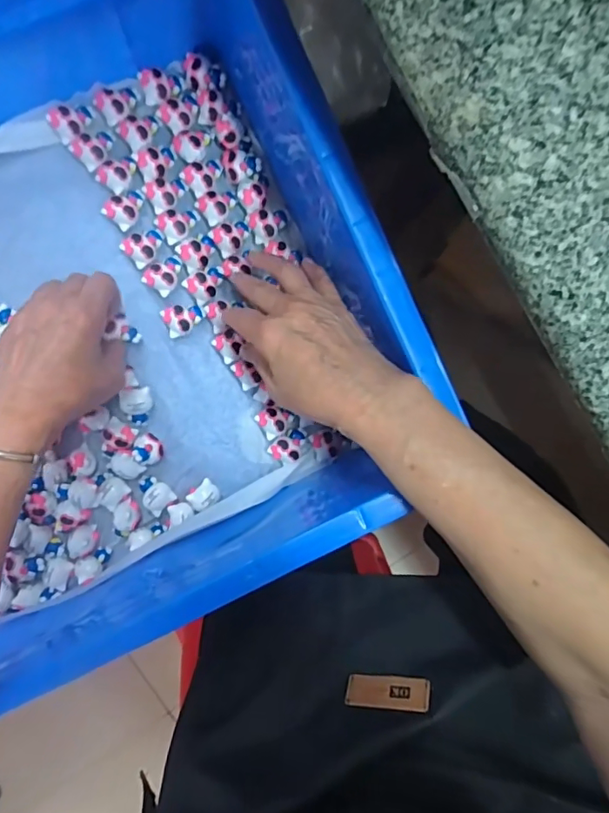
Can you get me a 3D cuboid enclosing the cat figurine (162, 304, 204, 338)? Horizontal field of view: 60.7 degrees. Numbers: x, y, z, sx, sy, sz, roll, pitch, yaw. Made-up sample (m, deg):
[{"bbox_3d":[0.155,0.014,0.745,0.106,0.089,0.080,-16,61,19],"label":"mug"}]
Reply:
[{"bbox_3d":[-0.100,-0.073,0.434,0.031,0.012,0.024,-19,95,-4],"label":"cat figurine"}]

